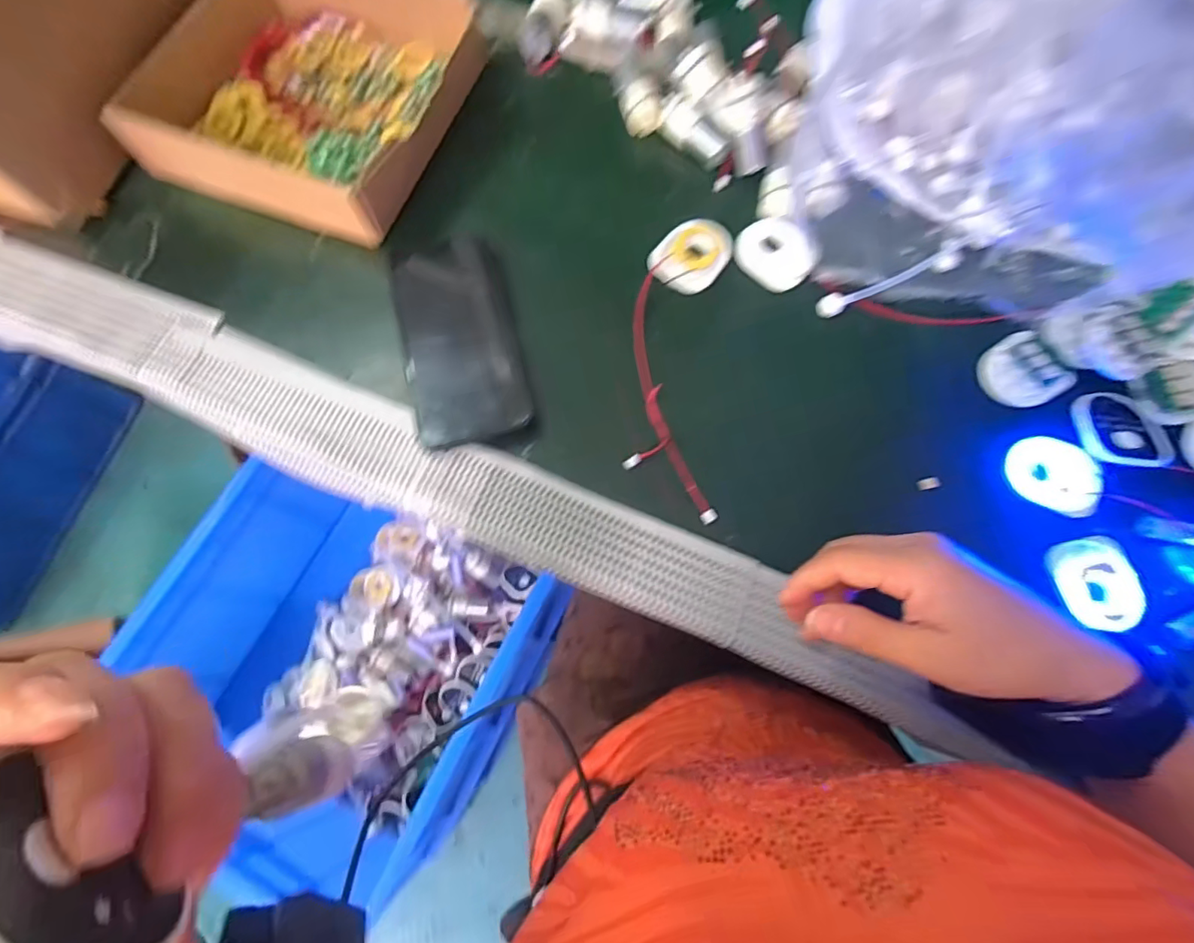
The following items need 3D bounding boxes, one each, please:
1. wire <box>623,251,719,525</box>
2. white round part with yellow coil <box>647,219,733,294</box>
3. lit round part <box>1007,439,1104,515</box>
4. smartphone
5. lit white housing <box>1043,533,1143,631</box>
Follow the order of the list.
[{"bbox_3d":[0.044,-0.064,0.383,0.054,0.005,0.202,-4,72,-1],"label":"wire"},{"bbox_3d":[0.073,-0.166,0.412,0.050,0.009,0.061,33,75,10],"label":"white round part with yellow coil"},{"bbox_3d":[0.308,0.002,0.363,0.057,0.009,0.044,20,73,6],"label":"lit round part"},{"bbox_3d":[-0.098,-0.098,0.386,0.078,0.011,0.161,-14,72,-5],"label":"smartphone"},{"bbox_3d":[0.318,0.071,0.343,0.052,0.009,0.057,-10,72,-4],"label":"lit white housing"}]

